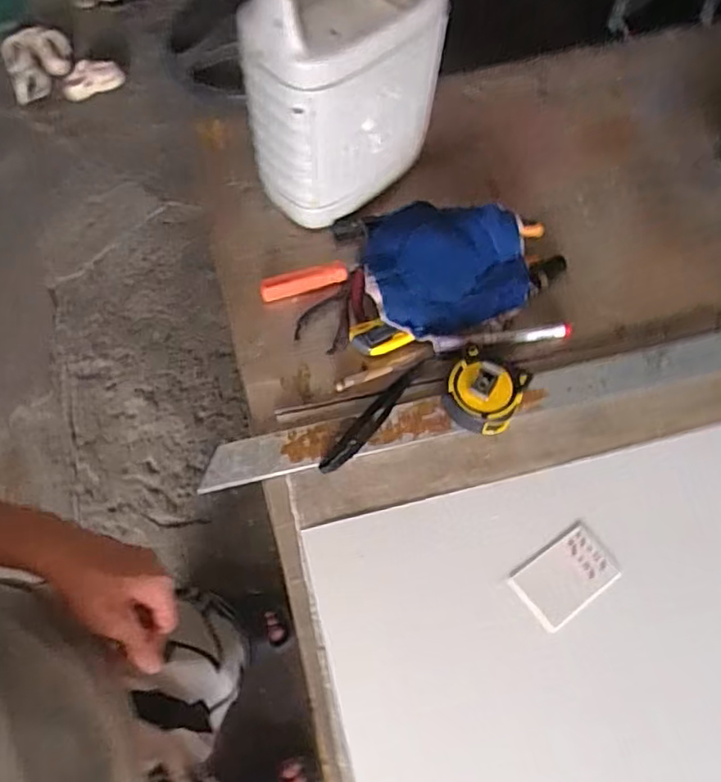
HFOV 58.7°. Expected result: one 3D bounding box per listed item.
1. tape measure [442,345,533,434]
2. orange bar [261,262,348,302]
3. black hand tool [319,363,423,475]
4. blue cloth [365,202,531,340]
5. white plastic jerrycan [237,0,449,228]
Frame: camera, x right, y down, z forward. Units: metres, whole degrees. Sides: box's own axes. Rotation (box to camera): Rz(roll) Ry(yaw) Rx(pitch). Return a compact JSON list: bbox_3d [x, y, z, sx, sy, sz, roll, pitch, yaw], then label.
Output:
[{"bbox_3d":[0.108,0.004,0.570,0.062,0.043,0.062,1,63,-1],"label":"tape measure"},{"bbox_3d":[-0.057,-0.111,0.648,0.087,0.018,0.019,-15,64,-6],"label":"orange bar"},{"bbox_3d":[0.011,0.023,0.583,0.020,0.007,0.132,37,70,17],"label":"black hand tool"},{"bbox_3d":[0.083,-0.119,0.632,0.162,0.043,0.147,7,64,4],"label":"blue cloth"},{"bbox_3d":[-0.013,-0.284,0.594,0.097,0.273,0.167,41,71,19],"label":"white plastic jerrycan"}]

